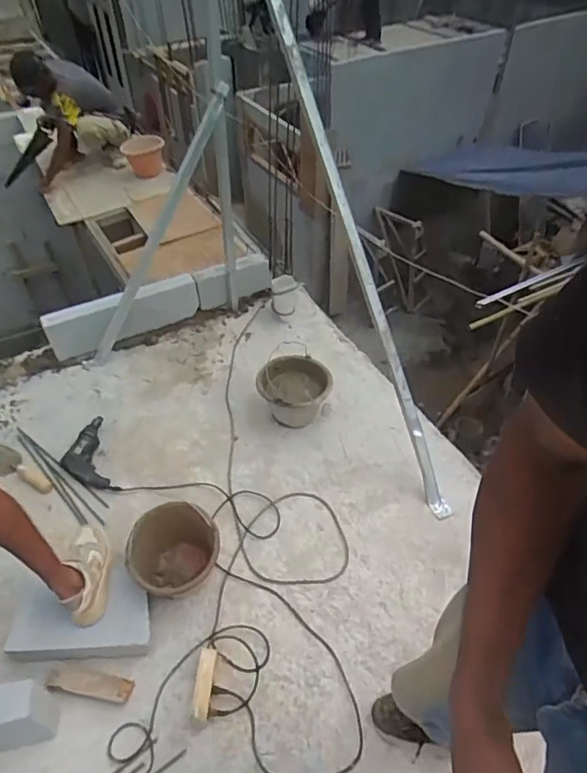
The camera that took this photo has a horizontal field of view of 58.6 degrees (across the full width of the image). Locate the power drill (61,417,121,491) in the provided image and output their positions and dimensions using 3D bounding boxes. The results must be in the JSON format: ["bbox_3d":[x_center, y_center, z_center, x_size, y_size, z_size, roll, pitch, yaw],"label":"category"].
[{"bbox_3d":[-0.663,0.219,1.668,0.147,0.066,0.273,-16,49,-18],"label":"power drill"}]

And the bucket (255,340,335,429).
[{"bbox_3d":[0.005,0.018,1.823,0.232,0.177,0.244,22,50,21],"label":"bucket"}]

